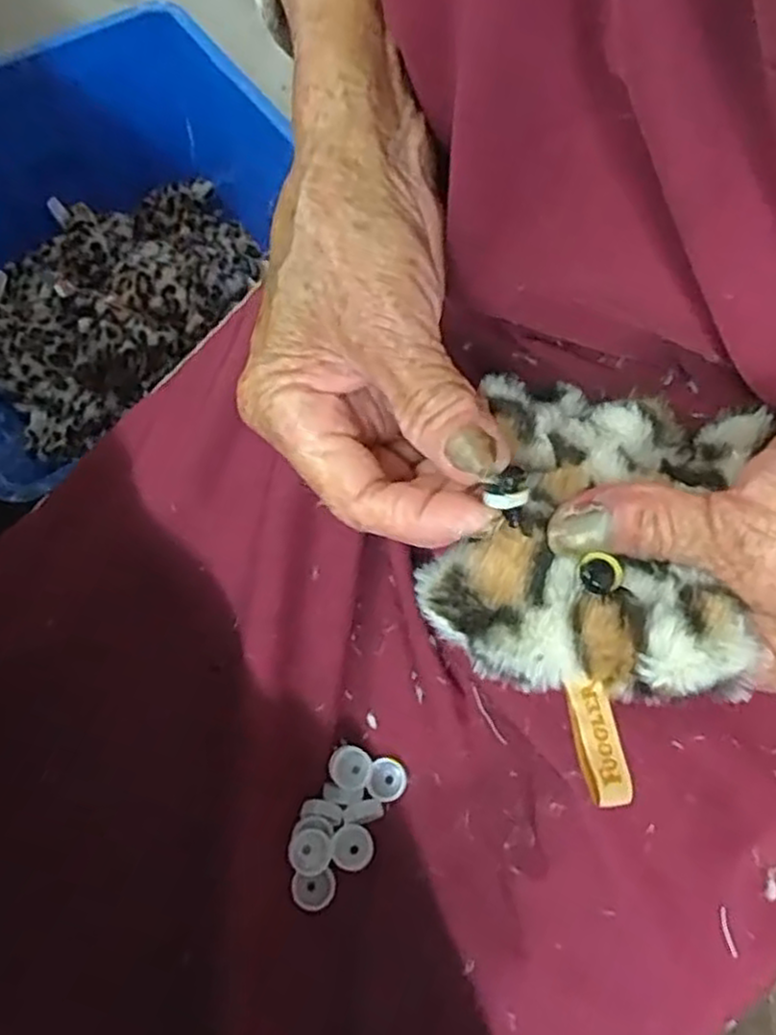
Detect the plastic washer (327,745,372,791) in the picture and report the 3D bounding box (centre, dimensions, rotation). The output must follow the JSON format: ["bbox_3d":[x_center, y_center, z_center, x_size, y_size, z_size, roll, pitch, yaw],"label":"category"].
[{"bbox_3d":[-0.016,0.103,0.306,0.017,0.004,0.017,1,64,-2],"label":"plastic washer"}]

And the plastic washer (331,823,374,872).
[{"bbox_3d":[-0.014,0.130,0.293,0.016,0.004,0.016,22,66,8],"label":"plastic washer"}]

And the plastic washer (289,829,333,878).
[{"bbox_3d":[-0.031,0.131,0.290,0.017,0.004,0.016,21,65,8],"label":"plastic washer"}]

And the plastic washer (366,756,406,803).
[{"bbox_3d":[0.000,0.108,0.305,0.015,0.004,0.017,22,66,9],"label":"plastic washer"}]

